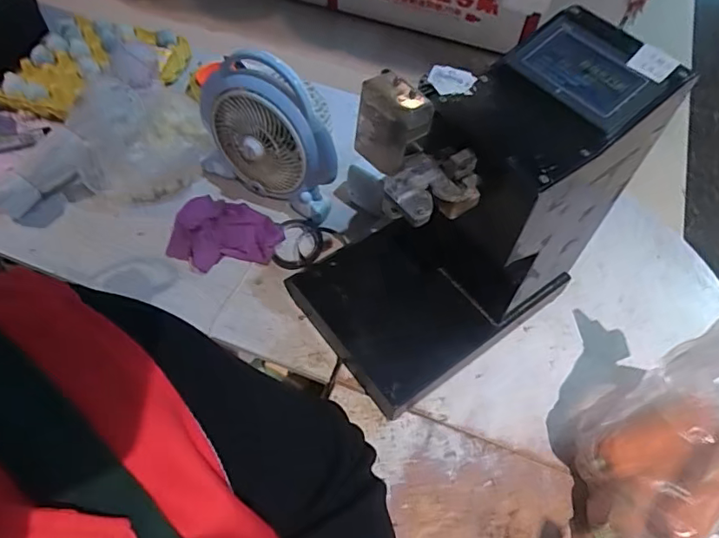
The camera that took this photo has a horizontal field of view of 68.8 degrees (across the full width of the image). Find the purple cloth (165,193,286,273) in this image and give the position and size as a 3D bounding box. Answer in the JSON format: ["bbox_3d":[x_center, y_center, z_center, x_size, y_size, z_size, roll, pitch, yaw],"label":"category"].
[{"bbox_3d":[-0.225,-0.058,0.891,0.180,0.044,0.147,17,56,8],"label":"purple cloth"}]

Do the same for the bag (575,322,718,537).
[{"bbox_3d":[0.380,0.215,0.624,0.244,0.238,0.184,-23,60,-19],"label":"bag"}]

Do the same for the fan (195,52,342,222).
[{"bbox_3d":[-0.142,-0.232,0.873,0.252,0.232,0.110,28,58,15],"label":"fan"}]

